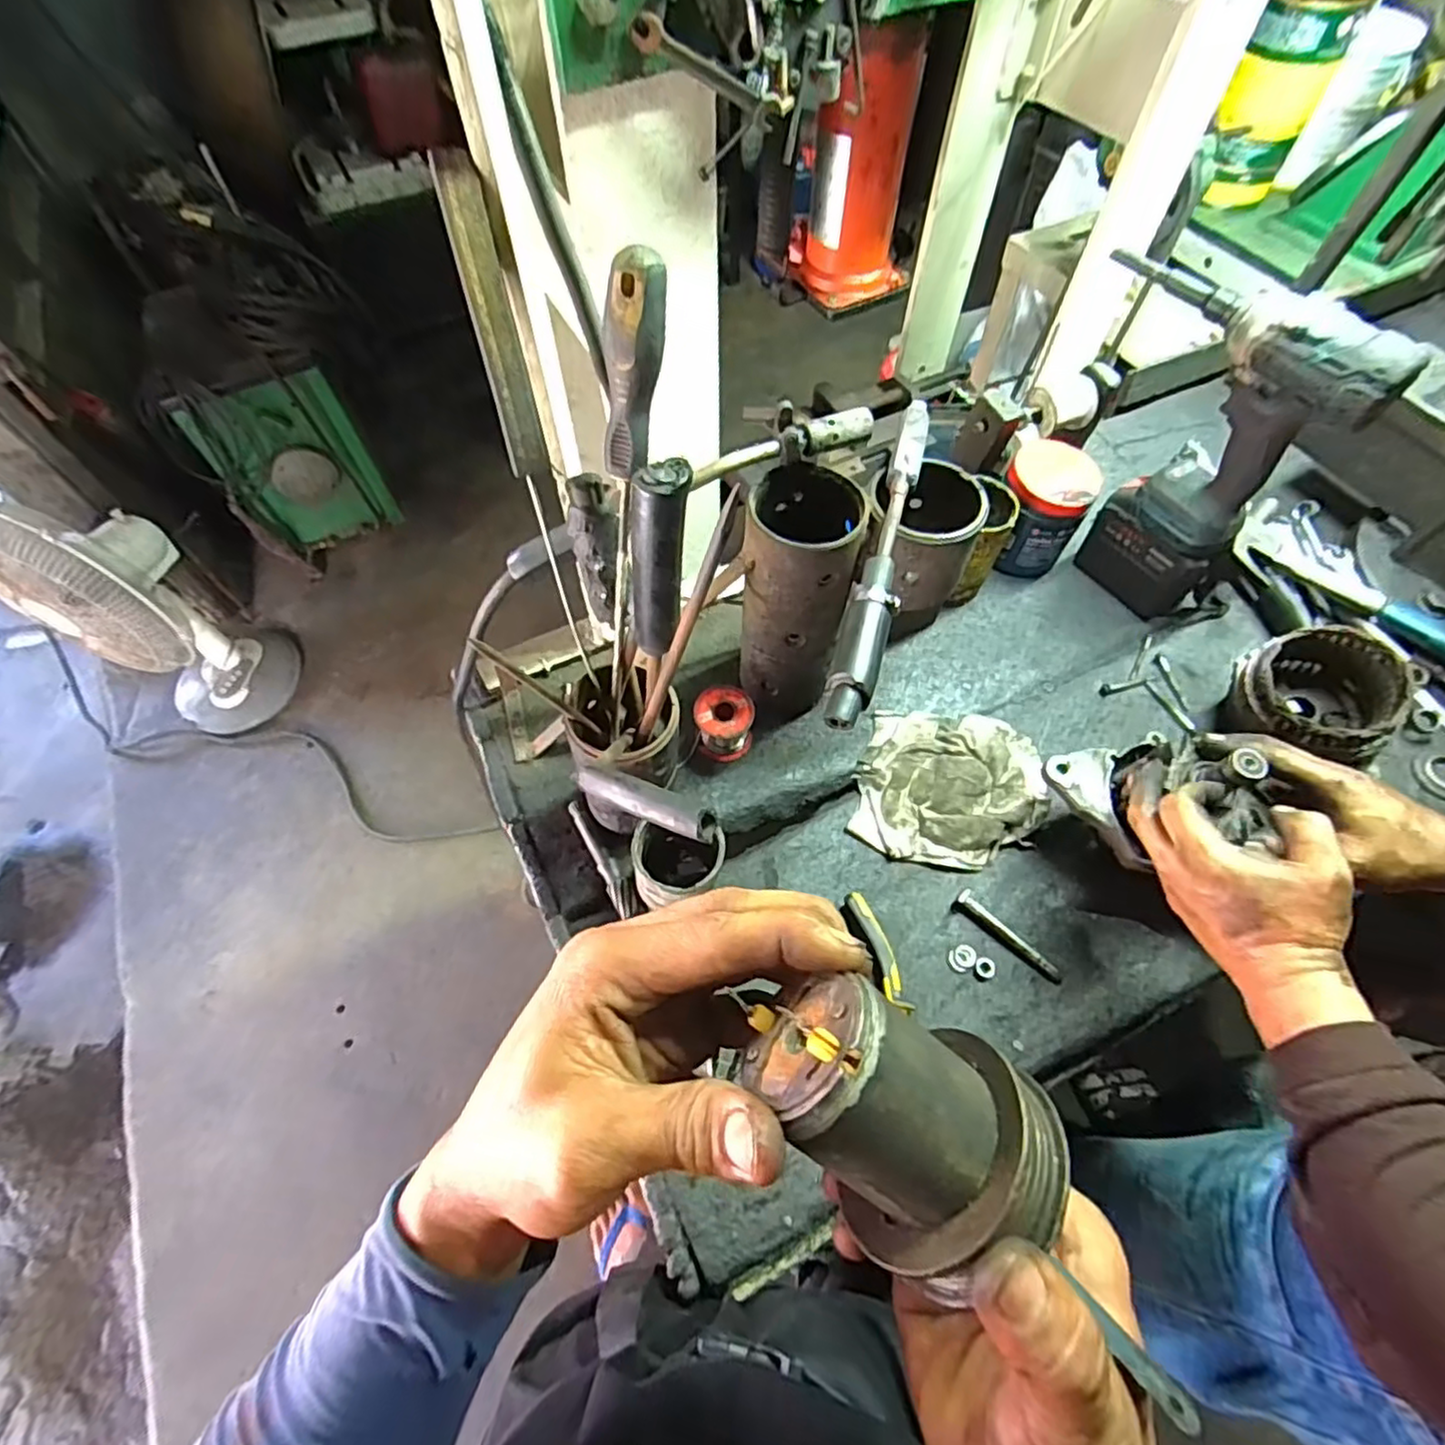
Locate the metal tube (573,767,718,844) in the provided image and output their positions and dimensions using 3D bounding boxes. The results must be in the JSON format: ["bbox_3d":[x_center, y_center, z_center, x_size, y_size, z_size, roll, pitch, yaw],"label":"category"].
[{"bbox_3d":[-0.041,0.039,0.337,0.083,0.014,0.017,17,62,31],"label":"metal tube"}]

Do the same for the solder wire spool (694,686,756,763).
[{"bbox_3d":[0.002,0.002,0.632,0.051,0.059,0.046,0,61,1],"label":"solder wire spool"}]

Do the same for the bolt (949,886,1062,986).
[{"bbox_3d":[0.241,0.180,0.573,0.099,0.018,0.017,40,69,20],"label":"bolt"}]

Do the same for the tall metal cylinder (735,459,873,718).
[{"bbox_3d":[0.064,-0.103,0.590,0.084,0.217,0.100,12,62,7],"label":"tall metal cylinder"}]

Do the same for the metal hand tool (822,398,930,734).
[{"bbox_3d":[0.113,-0.118,0.463,0.028,0.025,0.270,15,63,9],"label":"metal hand tool"}]

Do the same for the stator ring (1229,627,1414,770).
[{"bbox_3d":[0.524,-0.025,0.605,0.111,0.069,0.113,0,61,1],"label":"stator ring"}]

